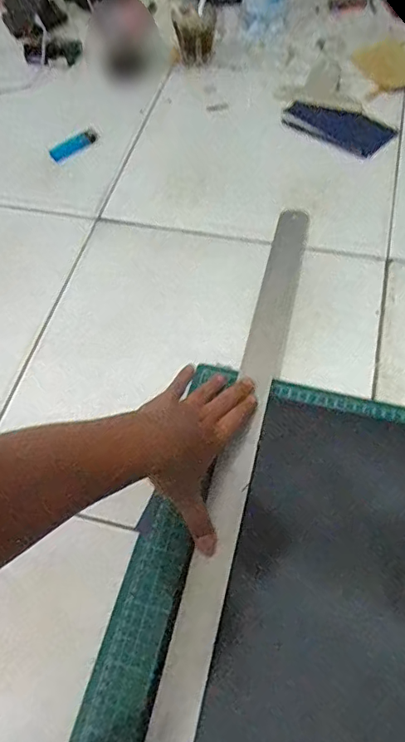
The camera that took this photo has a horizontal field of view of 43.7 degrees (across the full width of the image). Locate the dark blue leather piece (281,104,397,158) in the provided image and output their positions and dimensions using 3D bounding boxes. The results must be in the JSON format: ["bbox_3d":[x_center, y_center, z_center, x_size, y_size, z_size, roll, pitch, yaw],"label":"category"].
[{"bbox_3d":[0.209,-0.380,0.784,0.164,0.009,0.074,31,67,20],"label":"dark blue leather piece"}]

